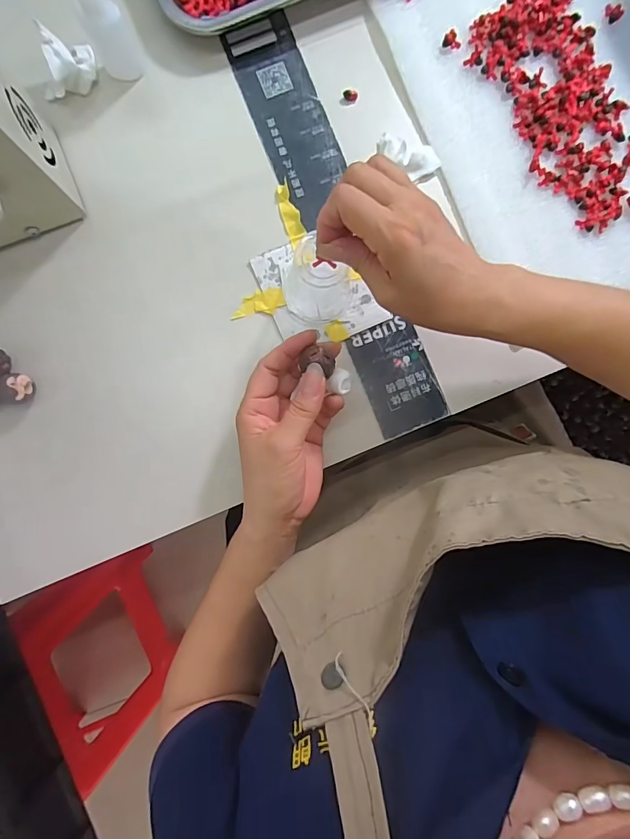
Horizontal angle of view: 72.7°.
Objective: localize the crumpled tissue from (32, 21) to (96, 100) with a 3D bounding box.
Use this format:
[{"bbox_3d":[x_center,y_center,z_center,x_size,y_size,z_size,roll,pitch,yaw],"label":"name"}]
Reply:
[{"bbox_3d":[-0.201,-0.284,0.340,0.042,0.031,0.041,-14,89,-1],"label":"crumpled tissue"}]

